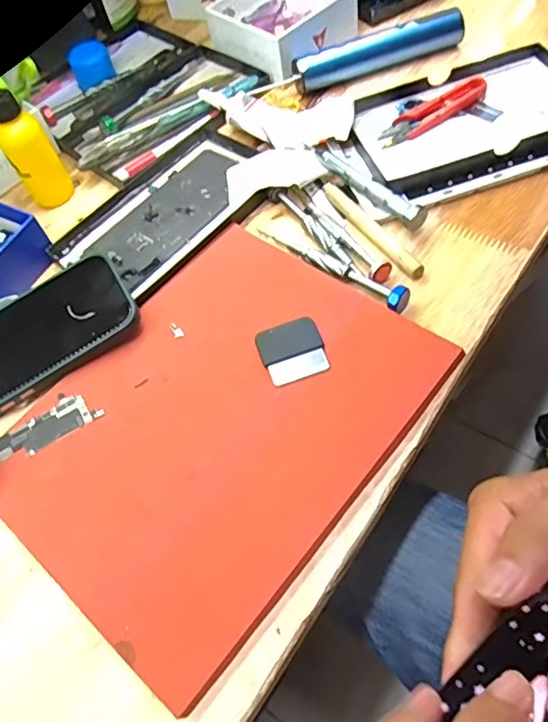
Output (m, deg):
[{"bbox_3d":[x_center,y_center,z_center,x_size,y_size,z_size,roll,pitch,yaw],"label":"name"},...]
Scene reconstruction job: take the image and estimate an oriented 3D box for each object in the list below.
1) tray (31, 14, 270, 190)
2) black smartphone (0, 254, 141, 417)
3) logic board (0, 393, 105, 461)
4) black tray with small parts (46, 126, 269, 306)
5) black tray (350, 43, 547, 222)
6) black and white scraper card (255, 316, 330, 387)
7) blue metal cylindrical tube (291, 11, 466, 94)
[{"bbox_3d":[-0.135,-0.256,0.531,0.180,0.033,0.191,-42,62,-16],"label":"tray"},{"bbox_3d":[-0.169,-0.018,0.377,0.145,0.016,0.078,-33,59,-11],"label":"black smartphone"},{"bbox_3d":[-0.144,0.041,0.347,0.071,0.004,0.026,-30,59,-10],"label":"logic board"},{"bbox_3d":[-0.083,-0.119,0.446,0.106,0.015,0.173,37,71,27],"label":"black tray with small parts"},{"bbox_3d":[0.149,-0.184,0.440,0.197,0.015,0.125,-20,63,-1],"label":"black tray"},{"bbox_3d":[0.012,-0.007,0.352,0.039,0.004,0.042,-21,58,-4],"label":"black and white scraper card"},{"bbox_3d":[0.092,-0.276,0.491,0.150,0.023,0.032,-22,58,-4],"label":"blue metal cylindrical tube"}]

